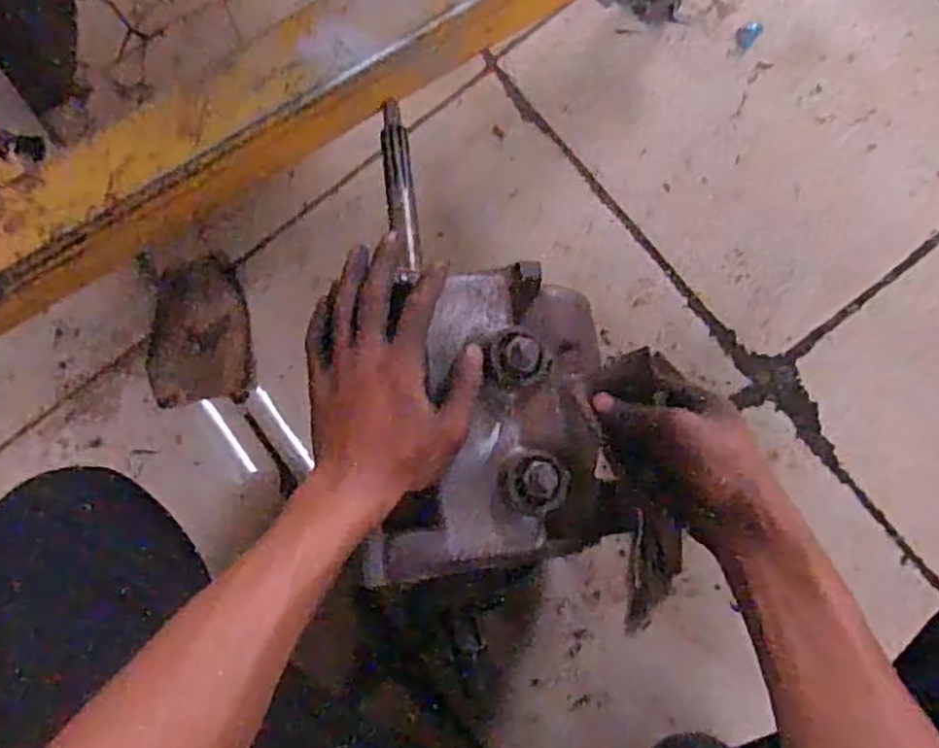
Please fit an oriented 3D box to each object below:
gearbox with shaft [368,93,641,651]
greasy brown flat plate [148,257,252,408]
[{"bbox_3d":[0.018,-0.022,0.503,0.159,0.115,0.385,-4,82,5],"label":"gearbox with shaft"},{"bbox_3d":[-0.269,-0.042,0.703,0.099,0.012,0.138,-4,82,5],"label":"greasy brown flat plate"}]

